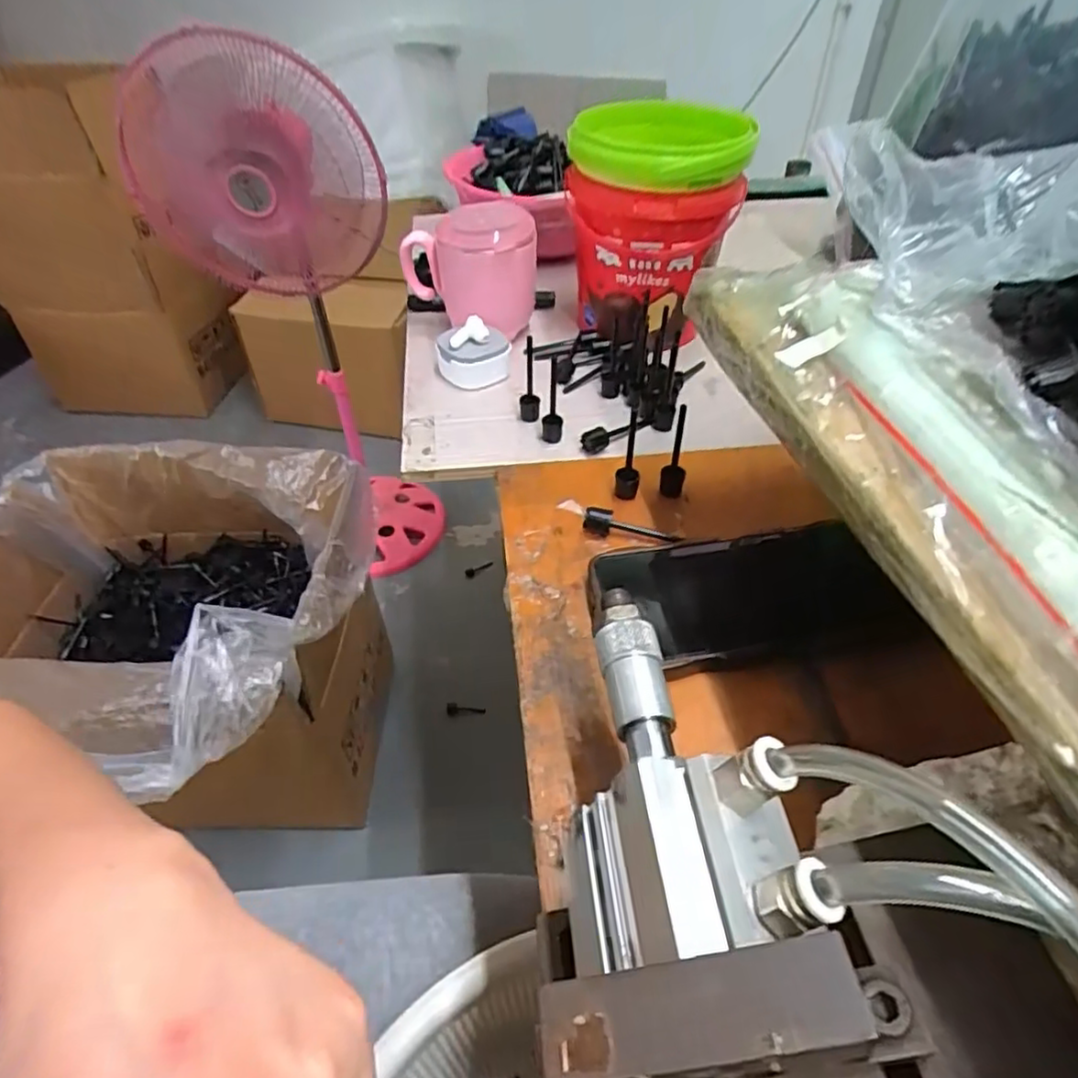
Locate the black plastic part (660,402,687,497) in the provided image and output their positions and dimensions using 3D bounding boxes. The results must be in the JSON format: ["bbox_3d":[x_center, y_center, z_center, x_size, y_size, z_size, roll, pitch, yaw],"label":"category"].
[{"bbox_3d":[0.083,-0.052,0.393,0.014,0.058,0.010,10,46,10],"label":"black plastic part"}]

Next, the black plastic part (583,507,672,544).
[{"bbox_3d":[0.051,-0.006,0.381,0.051,0.014,0.012,13,47,14],"label":"black plastic part"}]

